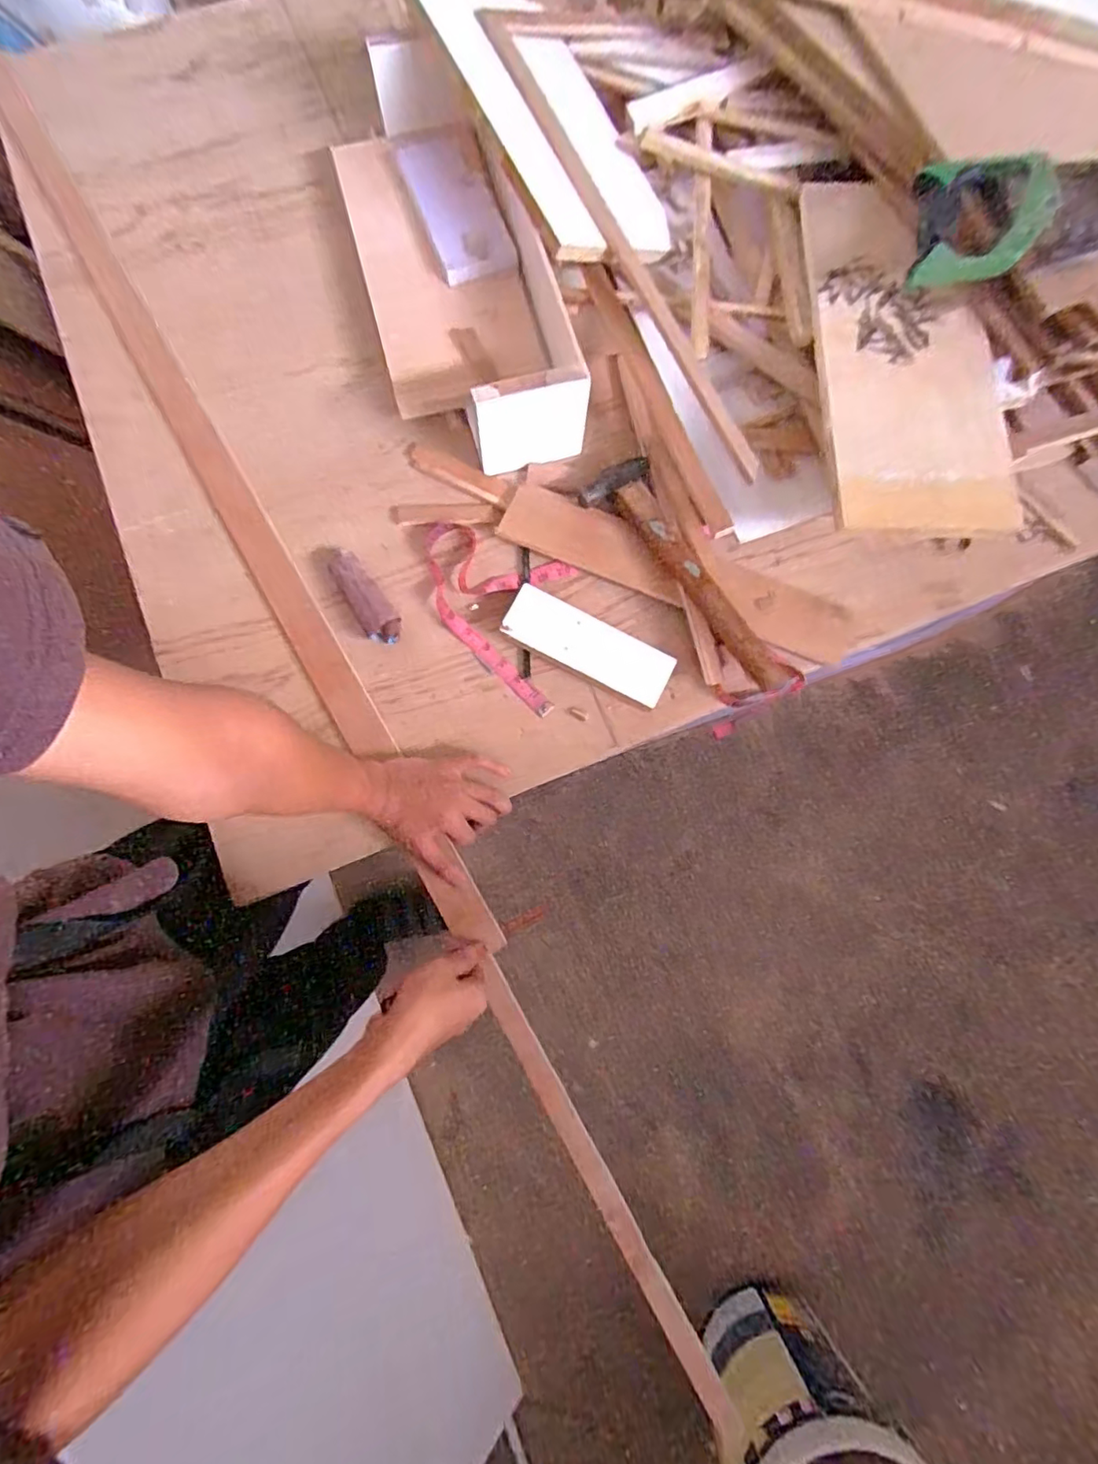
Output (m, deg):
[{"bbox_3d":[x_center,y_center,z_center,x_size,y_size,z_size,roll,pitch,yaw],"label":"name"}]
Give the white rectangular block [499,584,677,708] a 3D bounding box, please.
[{"bbox_3d":[0.044,-0.096,0.656,0.190,0.023,0.066,27,80,6],"label":"white rectangular block"}]

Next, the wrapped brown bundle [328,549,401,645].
[{"bbox_3d":[-0.210,-0.153,0.664,0.039,0.029,0.127,-35,80,-6],"label":"wrapped brown bundle"}]

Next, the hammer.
[{"bbox_3d":[0.167,-0.181,0.656,0.083,0.046,0.322,-38,80,-7],"label":"hammer"}]

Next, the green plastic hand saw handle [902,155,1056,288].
[{"bbox_3d":[0.411,-0.485,0.555,0.120,0.040,0.112,3,78,1],"label":"green plastic hand saw handle"}]

